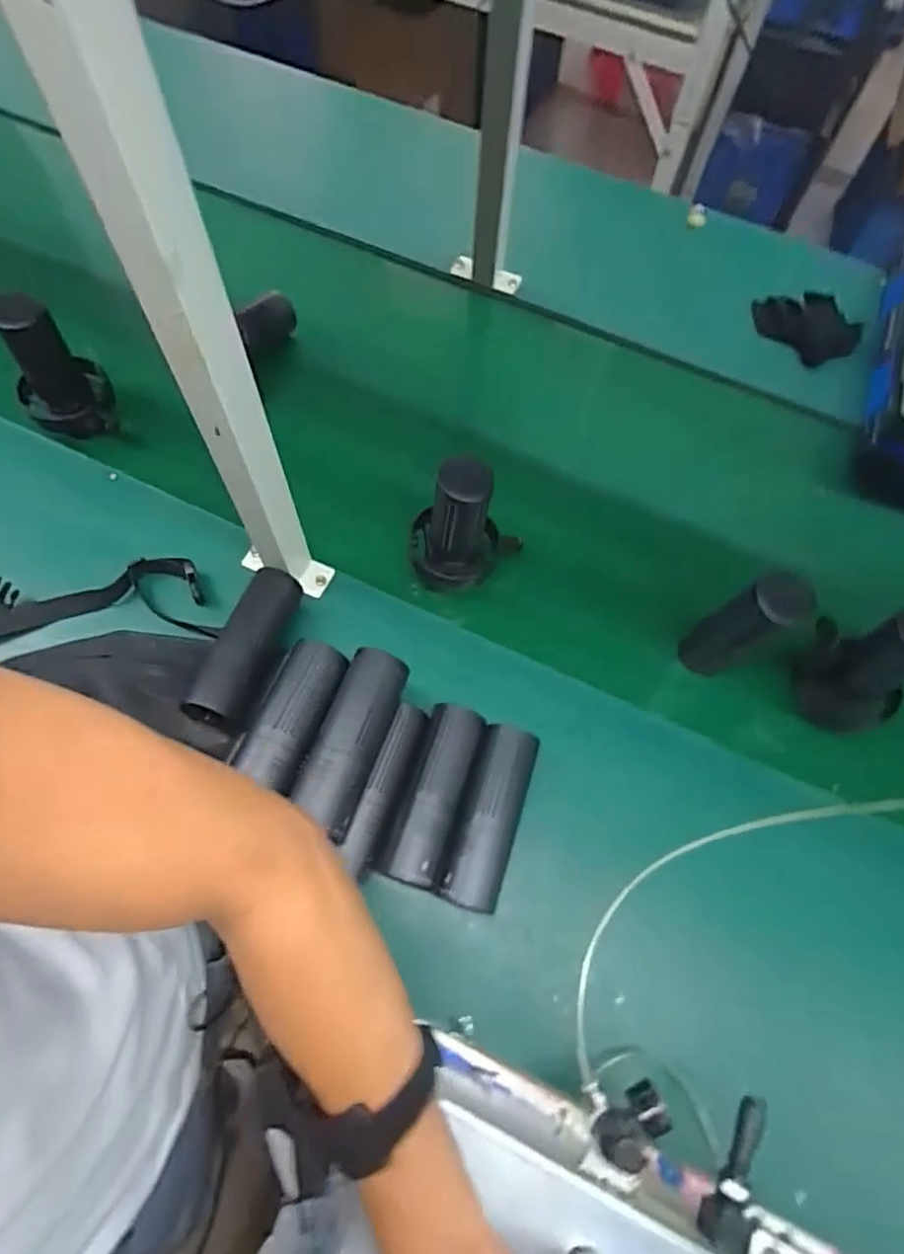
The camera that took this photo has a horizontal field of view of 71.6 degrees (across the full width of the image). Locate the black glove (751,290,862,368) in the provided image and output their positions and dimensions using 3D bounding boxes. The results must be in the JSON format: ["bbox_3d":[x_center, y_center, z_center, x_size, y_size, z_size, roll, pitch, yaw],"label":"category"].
[{"bbox_3d":[0.507,-0.434,0.900,0.153,0.047,0.090,32,69,11],"label":"black glove"}]

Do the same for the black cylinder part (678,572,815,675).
[{"bbox_3d":[0.279,0.006,0.614,0.056,0.157,0.053,-28,70,-14],"label":"black cylinder part"}]

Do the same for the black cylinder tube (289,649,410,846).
[{"bbox_3d":[-0.088,0.097,0.558,0.055,0.066,0.163,18,67,6],"label":"black cylinder tube"}]

